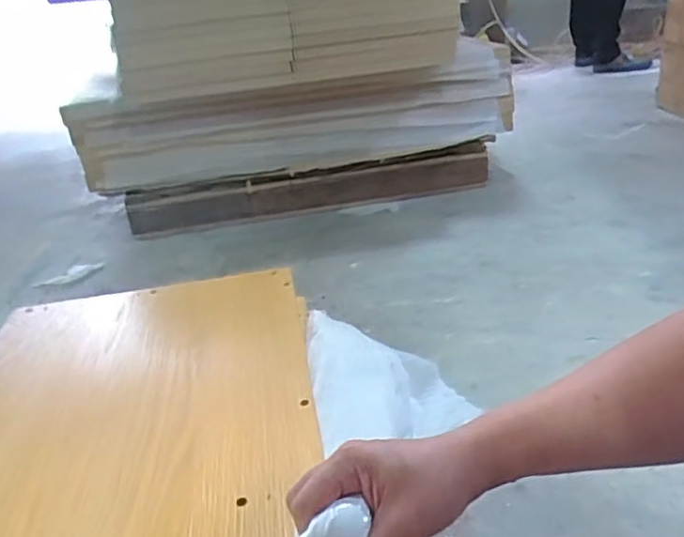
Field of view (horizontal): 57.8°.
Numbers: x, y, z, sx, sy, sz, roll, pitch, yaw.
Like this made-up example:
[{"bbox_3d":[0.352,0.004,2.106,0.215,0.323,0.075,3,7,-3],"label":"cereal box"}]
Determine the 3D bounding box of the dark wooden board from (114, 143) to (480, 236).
[{"bbox_3d":[-0.066,-0.206,1.676,0.982,0.140,0.038,-11,26,-9],"label":"dark wooden board"}]

